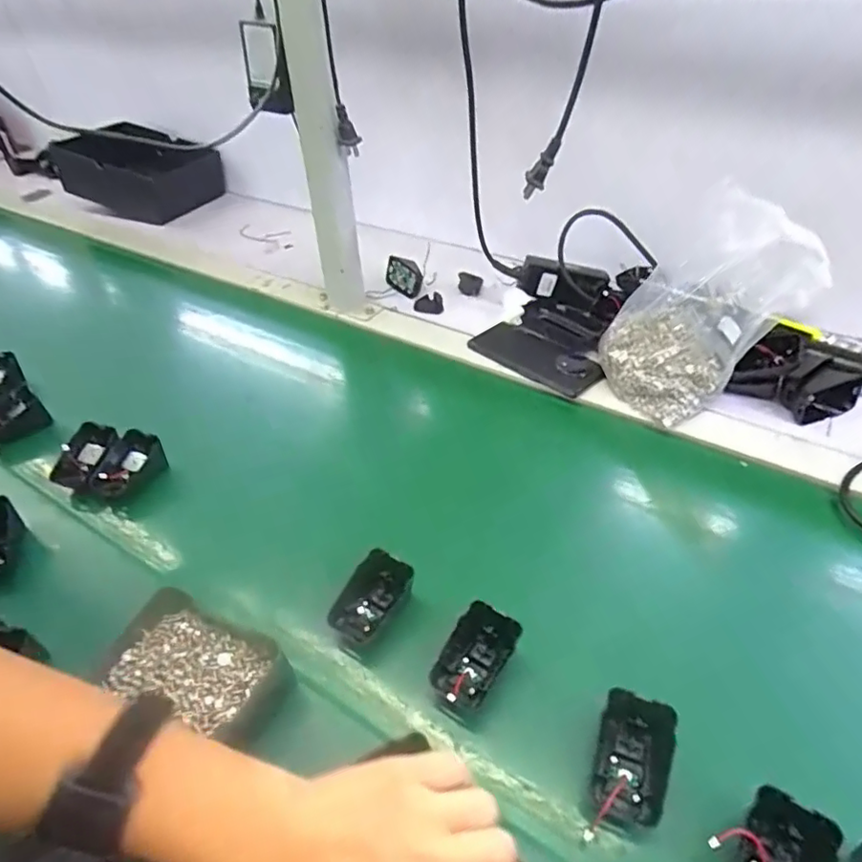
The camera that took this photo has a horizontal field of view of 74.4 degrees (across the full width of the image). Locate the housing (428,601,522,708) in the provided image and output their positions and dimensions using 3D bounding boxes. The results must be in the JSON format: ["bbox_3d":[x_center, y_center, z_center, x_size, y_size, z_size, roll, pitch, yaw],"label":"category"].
[{"bbox_3d":[0.033,0.164,0.414,0.040,0.032,0.070,29,74,18],"label":"housing"}]

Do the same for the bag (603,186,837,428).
[{"bbox_3d":[0.270,-0.121,0.589,0.156,0.182,0.147,5,45,10],"label":"bag"}]

